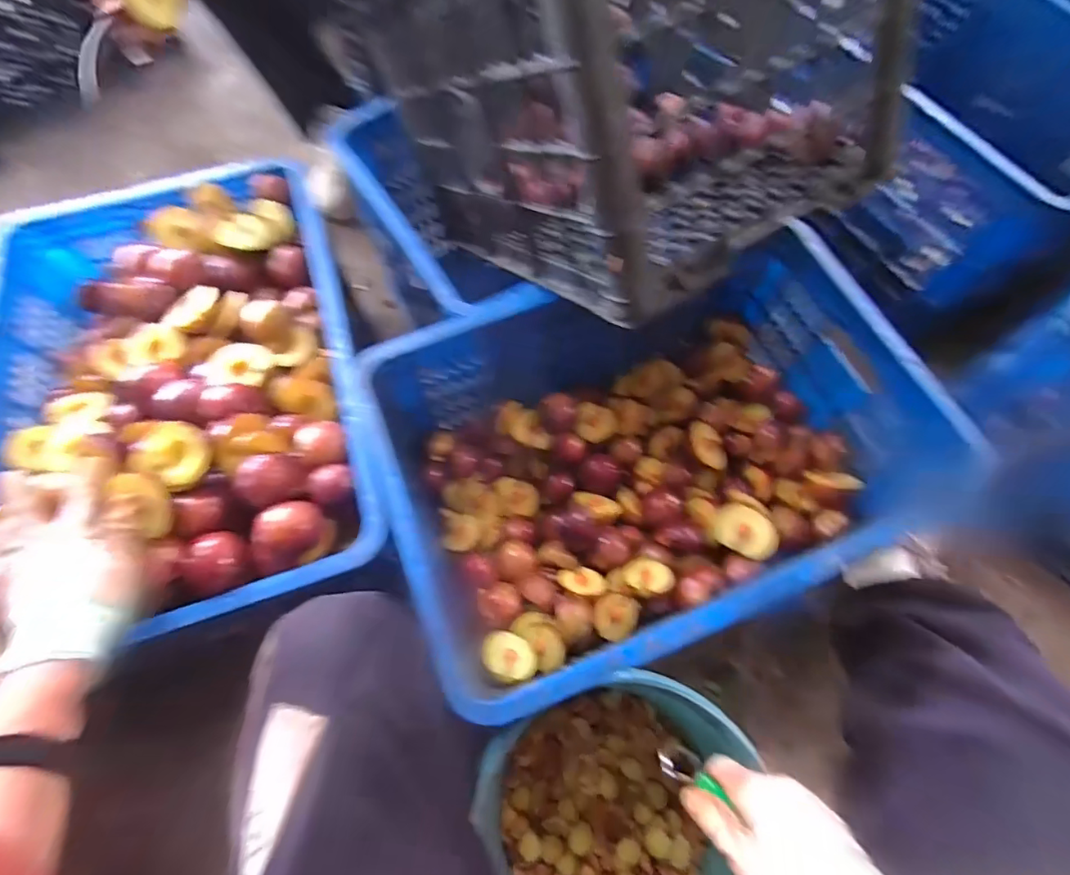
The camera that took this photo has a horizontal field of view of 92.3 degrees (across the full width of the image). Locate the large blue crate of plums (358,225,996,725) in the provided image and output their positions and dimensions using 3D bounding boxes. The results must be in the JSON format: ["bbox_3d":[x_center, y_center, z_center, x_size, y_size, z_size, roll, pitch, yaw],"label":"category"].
[{"bbox_3d":[0.129,0.028,0.601,0.544,0.251,0.350,-20,70,-8],"label":"large blue crate of plums"}]

